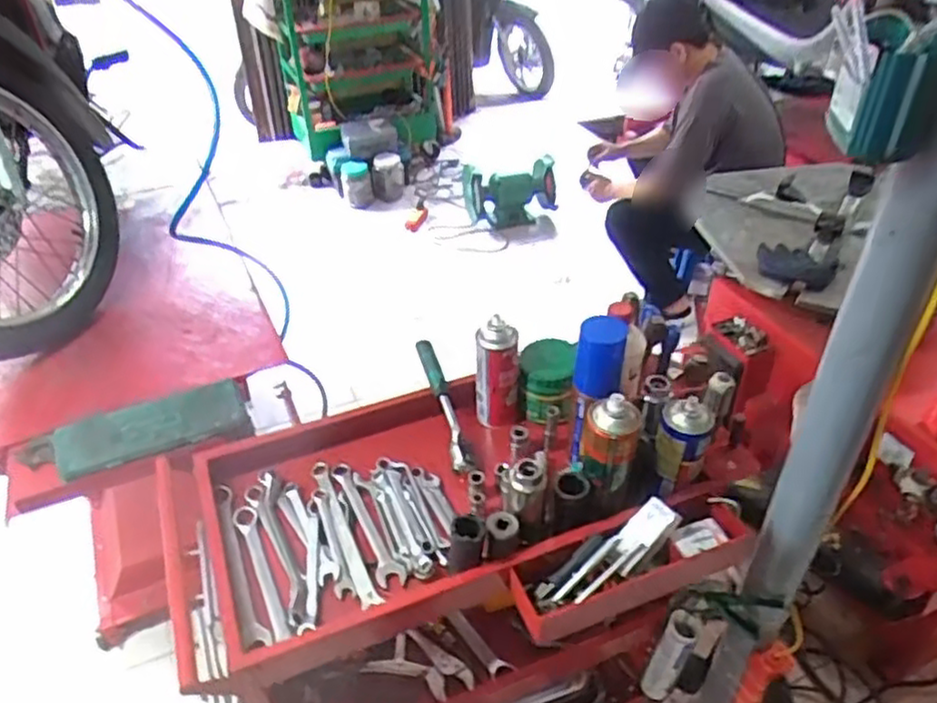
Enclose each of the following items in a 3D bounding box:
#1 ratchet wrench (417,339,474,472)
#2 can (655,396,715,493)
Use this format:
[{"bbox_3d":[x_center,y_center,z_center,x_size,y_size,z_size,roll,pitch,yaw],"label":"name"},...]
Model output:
[{"bbox_3d":[-0.037,0.079,1.103,0.030,0.043,0.213,-13,66,-14],"label":"ratchet wrench"},{"bbox_3d":[0.283,0.122,0.956,0.067,0.141,0.054,13,41,17],"label":"can"}]

